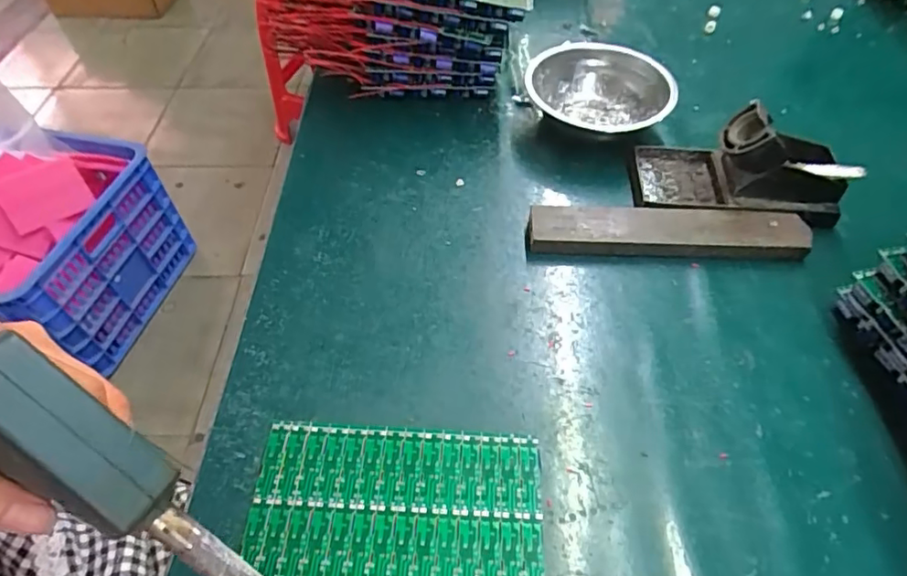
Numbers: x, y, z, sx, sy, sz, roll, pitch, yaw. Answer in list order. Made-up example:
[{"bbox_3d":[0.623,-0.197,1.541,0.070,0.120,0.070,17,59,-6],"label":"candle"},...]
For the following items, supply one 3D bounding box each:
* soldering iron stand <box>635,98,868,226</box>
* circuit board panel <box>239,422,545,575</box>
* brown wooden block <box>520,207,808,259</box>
[{"bbox_3d":[0.223,-0.099,0.421,0.151,0.064,0.074,4,52,4],"label":"soldering iron stand"},{"bbox_3d":[-0.030,0.131,0.271,0.149,0.004,0.123,3,53,0],"label":"circuit board panel"},{"bbox_3d":[0.159,-0.042,0.409,0.204,0.020,0.036,2,52,2],"label":"brown wooden block"}]

